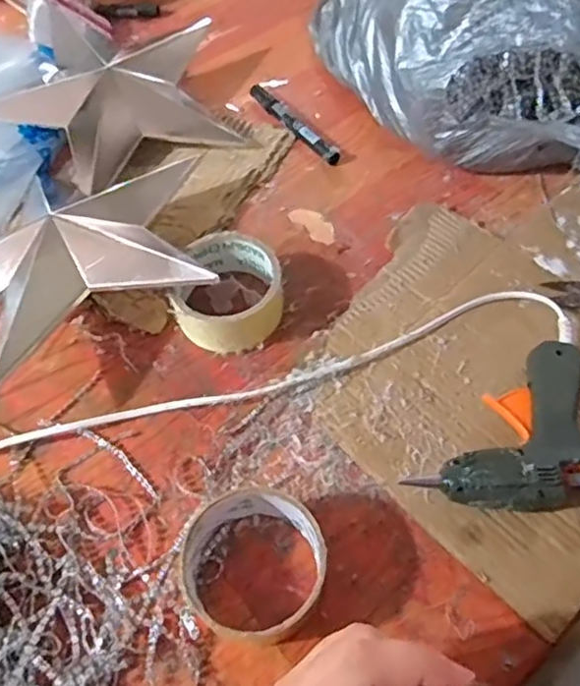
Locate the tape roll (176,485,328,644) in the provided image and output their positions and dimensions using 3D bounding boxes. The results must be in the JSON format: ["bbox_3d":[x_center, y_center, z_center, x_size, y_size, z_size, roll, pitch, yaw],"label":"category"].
[{"bbox_3d":[-0.025,0.129,0.366,0.085,0.046,0.088,-1,57,1],"label":"tape roll"}]

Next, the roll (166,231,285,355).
[{"bbox_3d":[-0.046,-0.040,0.475,0.082,0.040,0.091,9,60,10],"label":"roll"}]

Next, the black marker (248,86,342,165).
[{"bbox_3d":[0.004,-0.217,0.602,0.018,0.015,0.133,-32,61,-17],"label":"black marker"}]

